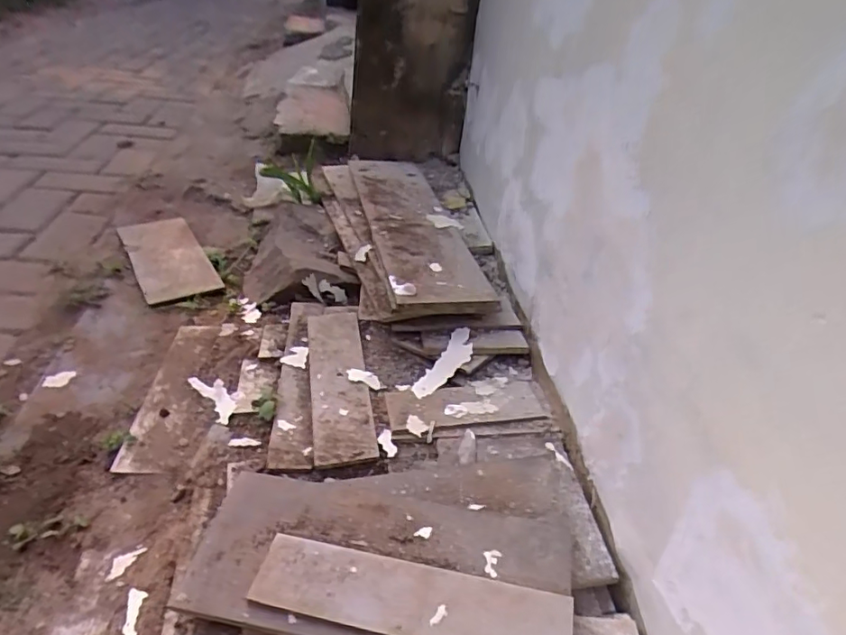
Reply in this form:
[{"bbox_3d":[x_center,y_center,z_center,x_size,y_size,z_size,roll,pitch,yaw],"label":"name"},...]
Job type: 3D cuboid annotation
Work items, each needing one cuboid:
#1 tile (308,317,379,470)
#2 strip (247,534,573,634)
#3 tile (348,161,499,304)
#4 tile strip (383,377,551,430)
[{"bbox_3d":[-0.114,0.079,0.753,0.073,0.011,0.283,-3,35,-11],"label":"tile"},{"bbox_3d":[-0.013,0.246,0.491,0.276,0.007,0.070,7,37,13],"label":"strip"},{"bbox_3d":[-0.026,-0.185,1.035,0.151,0.019,0.603,-2,32,-13],"label":"tile"},{"bbox_3d":[0.058,0.109,0.724,0.206,0.006,0.083,-3,35,-10],"label":"tile strip"}]

